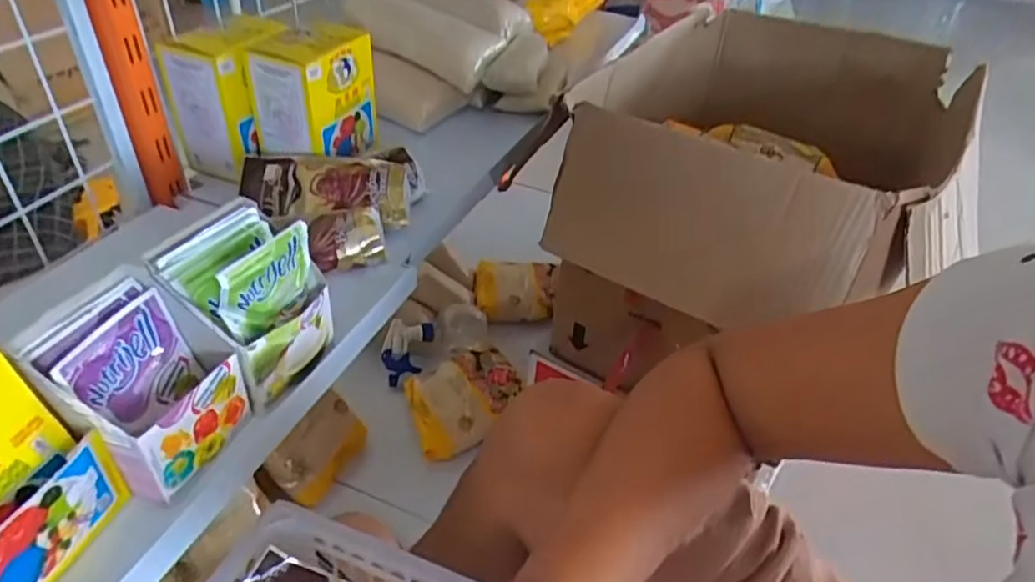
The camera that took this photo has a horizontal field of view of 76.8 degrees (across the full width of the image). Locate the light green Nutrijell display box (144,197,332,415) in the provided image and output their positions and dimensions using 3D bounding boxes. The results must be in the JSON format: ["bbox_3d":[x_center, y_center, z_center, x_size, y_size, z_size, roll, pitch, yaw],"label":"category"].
[{"bbox_3d":[-0.187,0.007,0.461,0.072,0.110,0.085,19,41,17],"label":"light green Nutrijell display box"}]

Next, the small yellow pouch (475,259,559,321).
[{"bbox_3d":[-0.003,-0.001,1.186,0.145,0.056,0.124,0,39,-5],"label":"small yellow pouch"}]

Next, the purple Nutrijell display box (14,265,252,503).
[{"bbox_3d":[-0.231,0.057,0.406,0.074,0.099,0.084,17,41,15],"label":"purple Nutrijell display box"}]

